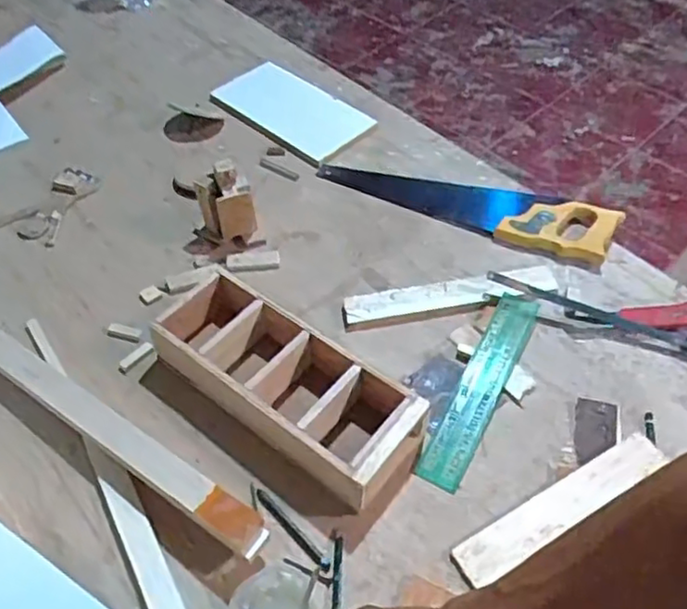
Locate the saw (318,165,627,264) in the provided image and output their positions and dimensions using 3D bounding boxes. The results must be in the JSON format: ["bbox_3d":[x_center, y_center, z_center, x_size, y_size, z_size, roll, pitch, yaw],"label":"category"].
[{"bbox_3d":[0.159,-0.150,0.897,0.402,0.035,0.090,19,51,17],"label":"saw"}]

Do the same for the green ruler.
[{"bbox_3d":[0.149,0.086,0.717,0.047,0.010,0.253,24,58,17],"label":"green ruler"}]

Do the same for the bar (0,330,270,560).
[{"bbox_3d":[-0.265,0.112,0.671,0.471,0.046,0.034,27,54,23],"label":"bar"}]

